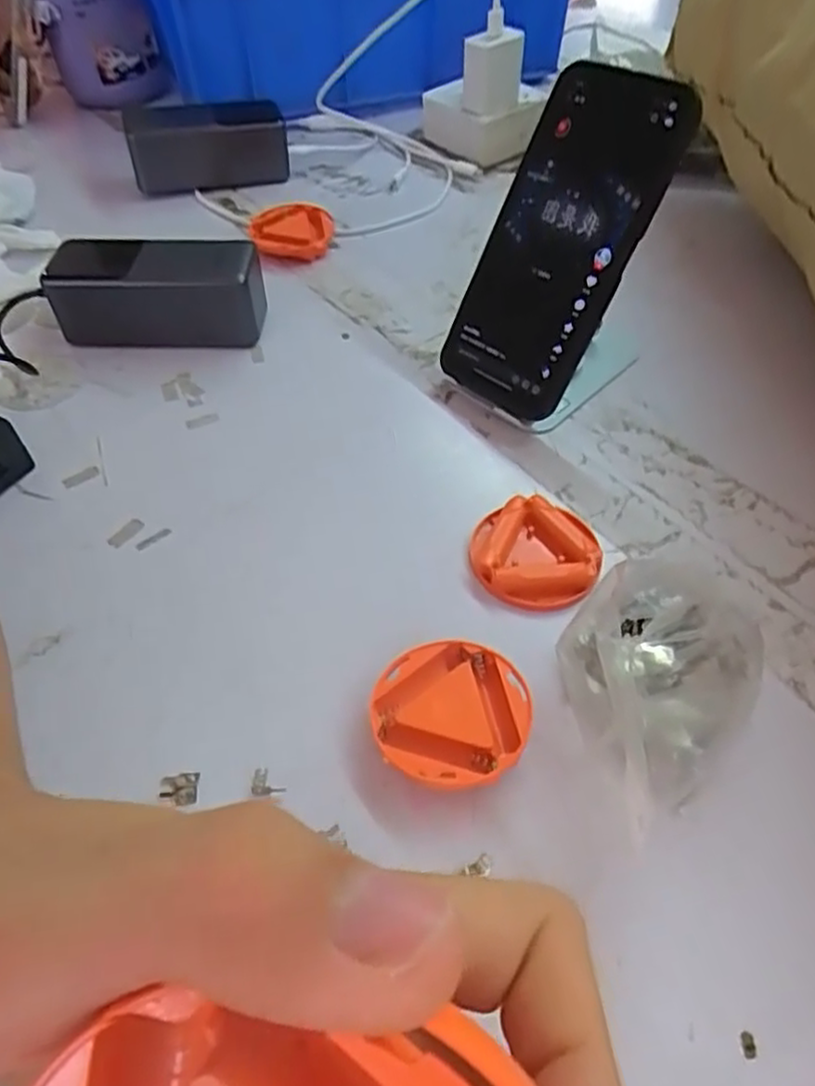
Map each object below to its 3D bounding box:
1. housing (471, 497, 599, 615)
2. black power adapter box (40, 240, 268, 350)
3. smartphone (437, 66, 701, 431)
[{"bbox_3d":[0.064,0.005,0.349,0.060,0.015,0.060,0,51,1],"label":"housing"},{"bbox_3d":[-0.163,-0.165,0.459,0.132,0.053,0.060,1,51,2],"label":"black power adapter box"},{"bbox_3d":[0.081,-0.164,0.383,0.083,0.179,0.017,33,19,24],"label":"smartphone"}]

